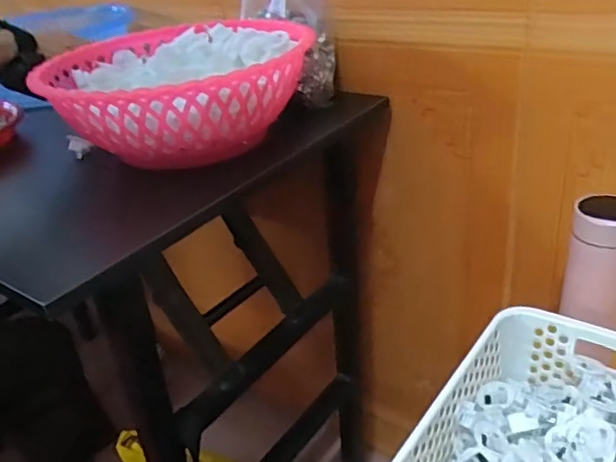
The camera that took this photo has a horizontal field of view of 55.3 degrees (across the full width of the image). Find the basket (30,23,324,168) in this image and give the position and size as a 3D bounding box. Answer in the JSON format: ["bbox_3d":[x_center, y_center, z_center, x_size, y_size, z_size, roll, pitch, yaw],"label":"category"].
[{"bbox_3d":[-0.143,-0.166,0.692,0.297,0.101,0.318,-5,31,5],"label":"basket"}]

